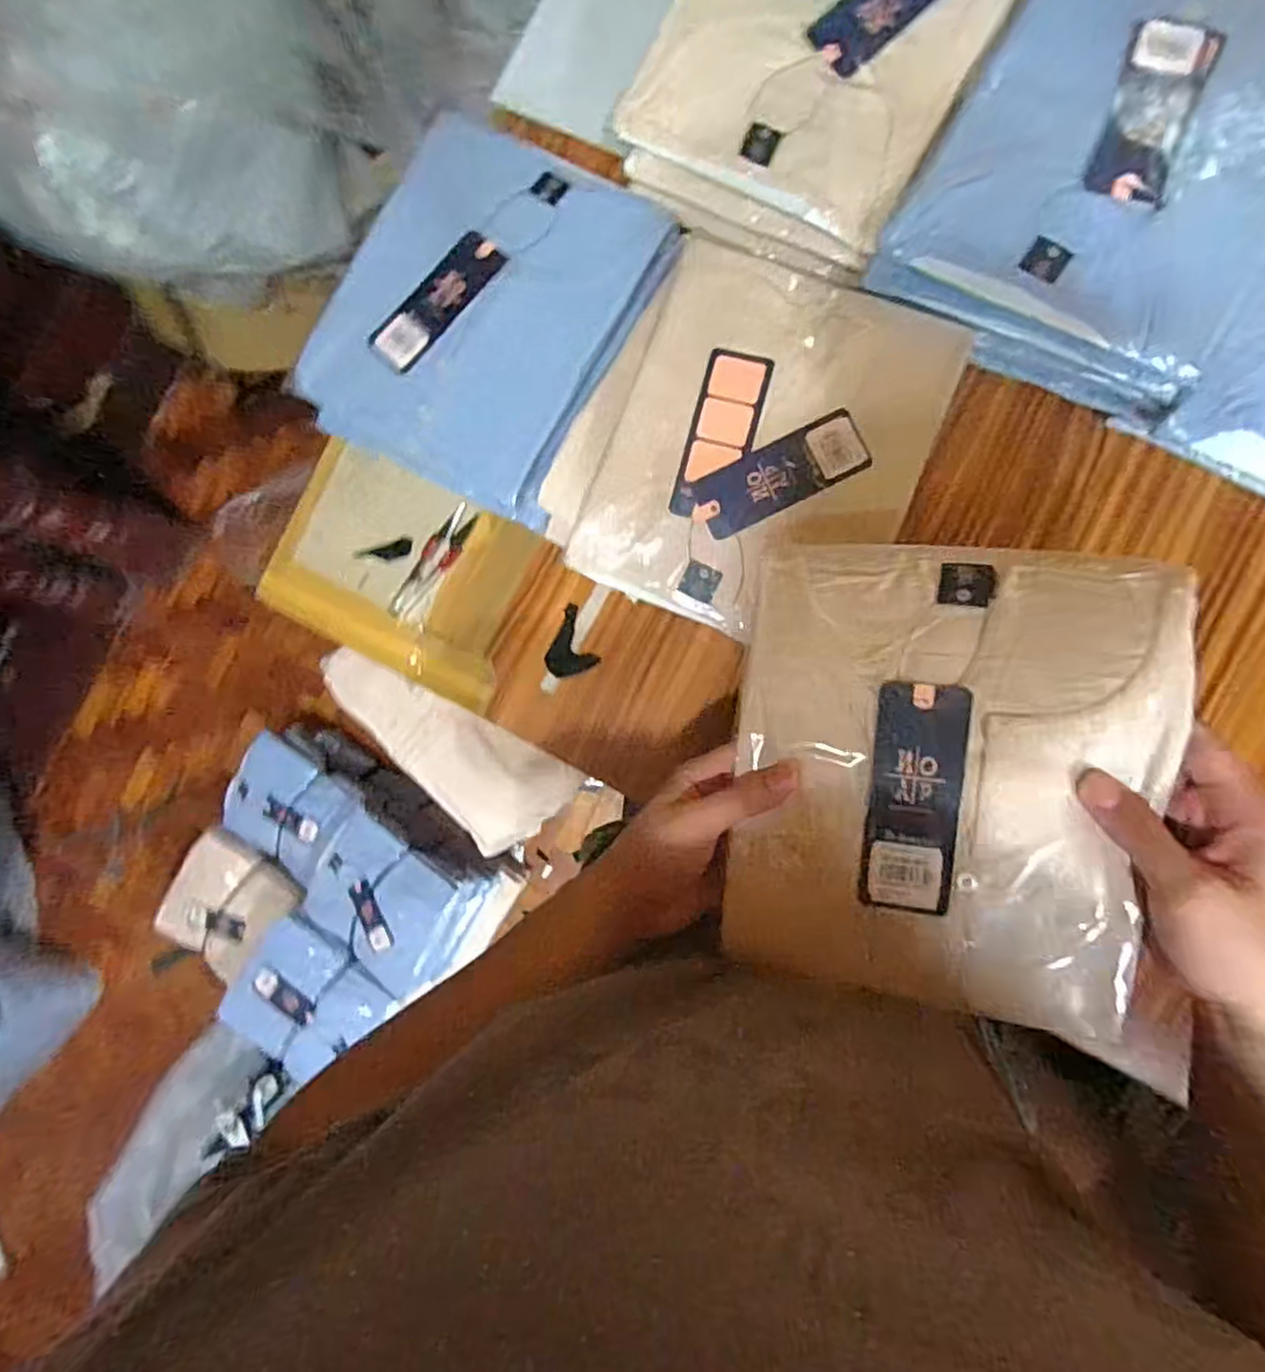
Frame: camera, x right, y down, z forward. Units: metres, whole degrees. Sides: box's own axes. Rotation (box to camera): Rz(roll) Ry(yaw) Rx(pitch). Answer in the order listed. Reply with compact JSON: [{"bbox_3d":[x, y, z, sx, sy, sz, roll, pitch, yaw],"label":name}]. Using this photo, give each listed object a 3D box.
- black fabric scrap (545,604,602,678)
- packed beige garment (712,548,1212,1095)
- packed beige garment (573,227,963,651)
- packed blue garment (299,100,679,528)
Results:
[{"bbox_3d":[-0.054,-0.034,0.571,0.040,0.005,0.053,-24,84,6],"label":"black fabric scrap"},{"bbox_3d":[0.165,0.053,0.371,0.211,0.045,0.247,5,88,8],"label":"packed beige garment"},{"bbox_3d":[0.094,-0.168,0.498,0.217,0.027,0.257,22,90,8],"label":"packed beige garment"},{"bbox_3d":[-0.114,-0.283,0.541,0.225,0.019,0.258,29,91,8],"label":"packed blue garment"}]

